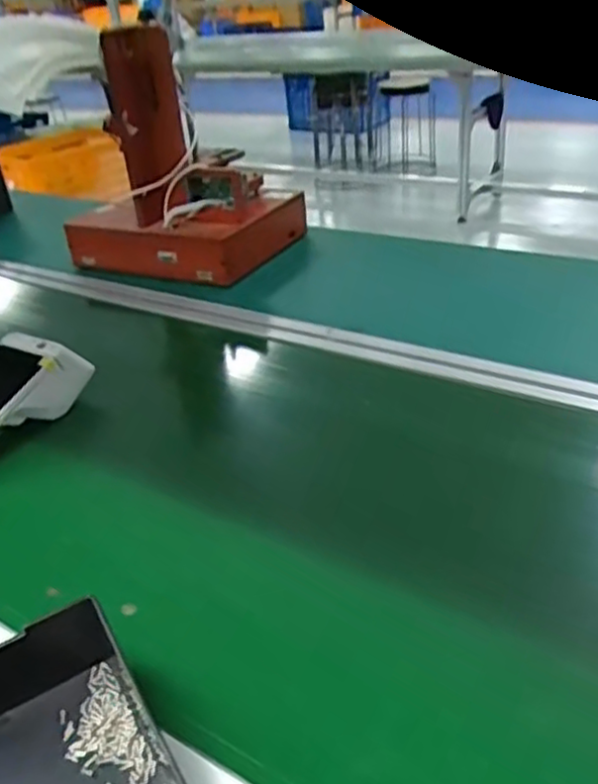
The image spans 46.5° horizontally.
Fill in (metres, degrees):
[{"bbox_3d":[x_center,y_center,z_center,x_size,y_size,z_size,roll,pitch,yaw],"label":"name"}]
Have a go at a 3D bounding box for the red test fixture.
[{"bbox_3d":[-0.166,-0.321,0.953,0.256,0.274,0.240,18,40,33],"label":"red test fixture"}]

